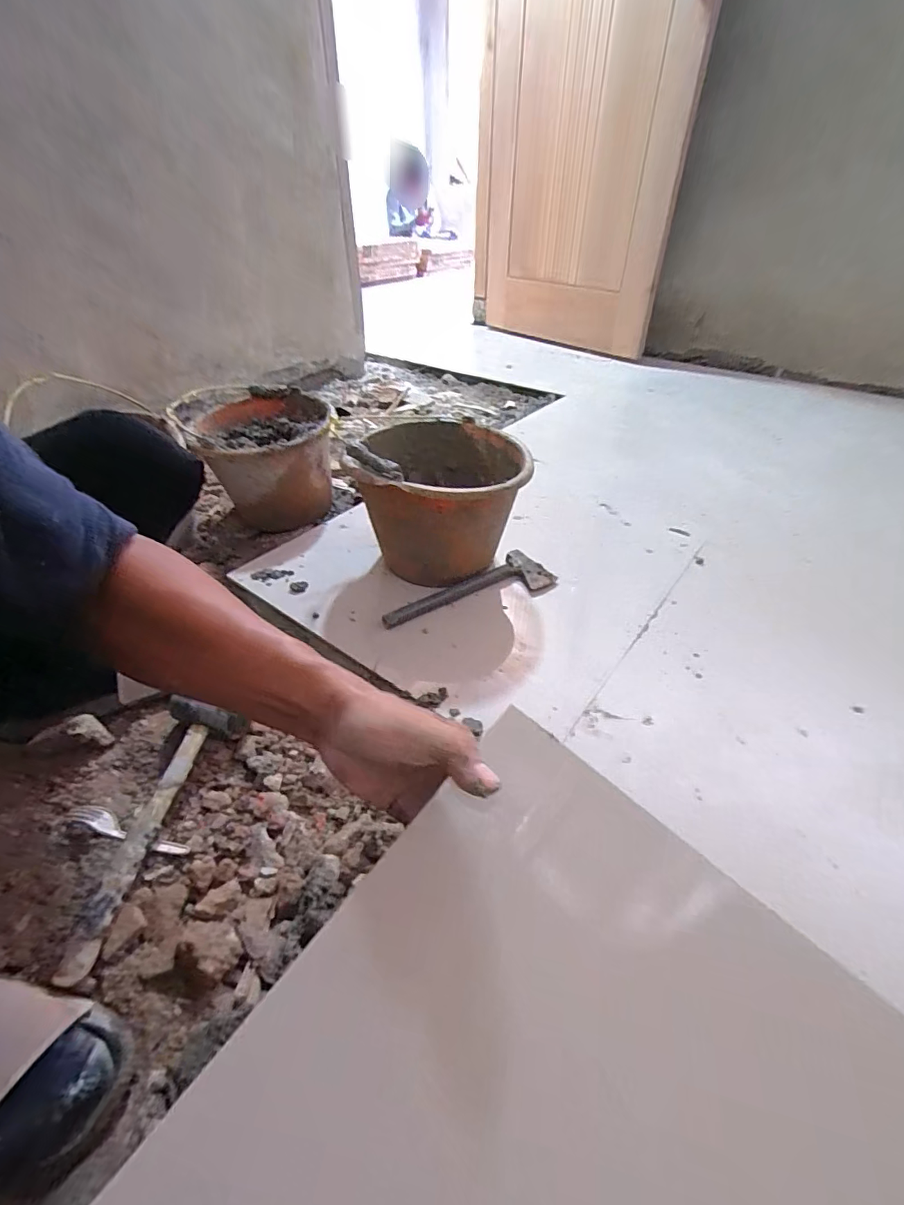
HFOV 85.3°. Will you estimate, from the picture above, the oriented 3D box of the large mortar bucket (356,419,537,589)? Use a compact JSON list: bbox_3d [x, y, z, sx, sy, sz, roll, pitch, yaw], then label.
[{"bbox_3d":[-0.010,-0.158,0.805,0.251,0.197,0.262,4,40,3],"label":"large mortar bucket"}]

